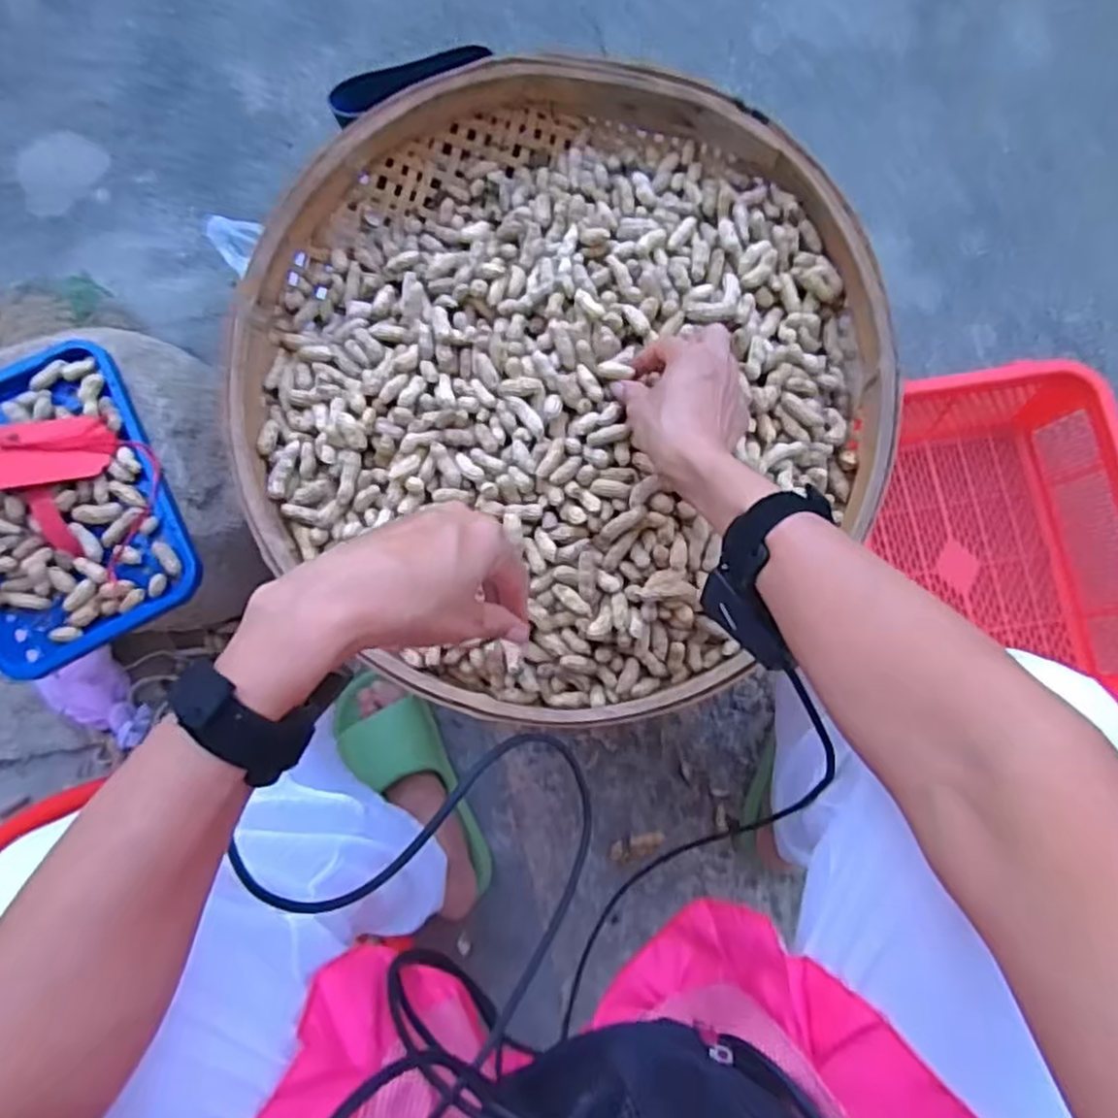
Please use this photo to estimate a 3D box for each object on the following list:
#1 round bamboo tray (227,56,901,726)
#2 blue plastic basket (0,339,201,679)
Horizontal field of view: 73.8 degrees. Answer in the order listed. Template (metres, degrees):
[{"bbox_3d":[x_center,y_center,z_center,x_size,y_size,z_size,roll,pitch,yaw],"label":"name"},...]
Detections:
[{"bbox_3d":[0.004,-0.154,0.593,0.494,0.072,0.487,0,82,1],"label":"round bamboo tray"},{"bbox_3d":[-0.420,-0.049,0.608,0.180,0.041,0.252,-25,82,-3],"label":"blue plastic basket"}]

